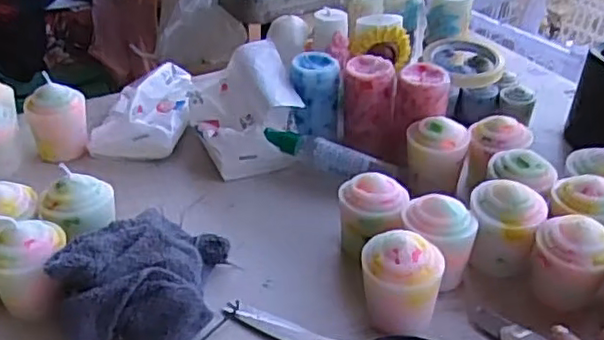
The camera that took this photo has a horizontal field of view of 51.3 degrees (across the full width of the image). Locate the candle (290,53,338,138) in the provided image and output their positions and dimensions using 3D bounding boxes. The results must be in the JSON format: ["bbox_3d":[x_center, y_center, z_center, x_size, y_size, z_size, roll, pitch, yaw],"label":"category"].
[{"bbox_3d":[0.014,-0.077,0.658,0.050,0.078,0.056,1,36,0],"label":"candle"}]

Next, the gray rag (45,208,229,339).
[{"bbox_3d":[-0.109,0.075,0.472,0.092,0.066,0.134,17,39,22],"label":"gray rag"}]

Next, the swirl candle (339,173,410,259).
[{"bbox_3d":[0.058,0.044,0.520,0.056,0.069,0.048,2,36,2],"label":"swirl candle"}]

